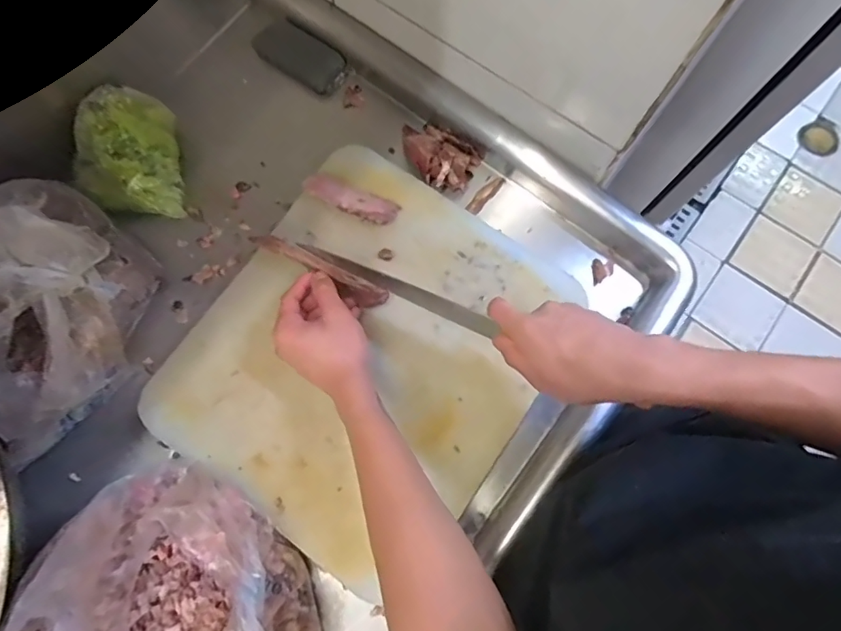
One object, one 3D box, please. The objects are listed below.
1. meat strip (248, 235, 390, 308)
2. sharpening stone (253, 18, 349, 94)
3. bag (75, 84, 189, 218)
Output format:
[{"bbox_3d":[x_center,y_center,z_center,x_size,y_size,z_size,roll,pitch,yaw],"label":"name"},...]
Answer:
[{"bbox_3d":[-0.110,-0.051,0.536,0.160,0.023,0.020,27,76,4],"label":"meat strip"},{"bbox_3d":[-0.153,-0.332,0.633,0.128,0.017,0.056,34,76,8],"label":"sharpening stone"},{"bbox_3d":[-0.335,-0.185,0.563,0.099,0.074,0.118,-4,74,-2],"label":"bag"}]

